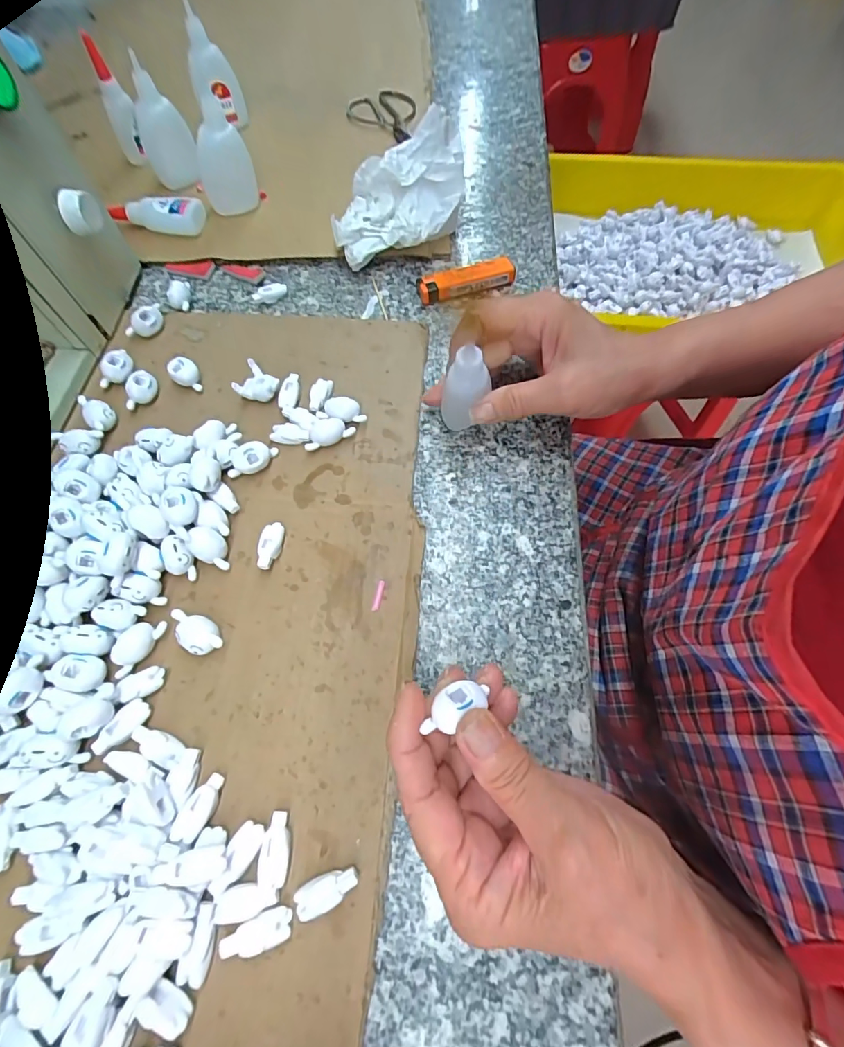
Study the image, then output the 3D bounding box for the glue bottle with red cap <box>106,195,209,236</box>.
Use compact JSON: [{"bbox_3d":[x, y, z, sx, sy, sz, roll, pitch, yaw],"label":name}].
[{"bbox_3d":[-0.234,-0.270,0.399,0.079,0.024,0.025,-1,66,5],"label":"glue bottle with red cap"}]

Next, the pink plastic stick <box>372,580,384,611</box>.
[{"bbox_3d":[-0.025,0.042,0.265,0.004,0.004,0.019,9,67,9],"label":"pink plastic stick"}]

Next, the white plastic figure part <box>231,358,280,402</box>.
[{"bbox_3d":[-0.118,-0.097,0.322,0.027,0.016,0.024,35,74,18],"label":"white plastic figure part"}]

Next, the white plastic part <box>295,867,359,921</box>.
[{"bbox_3d":[-0.042,0.164,0.203,0.029,0.008,0.013,-26,66,-6],"label":"white plastic part"}]

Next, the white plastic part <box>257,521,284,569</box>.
[{"bbox_3d":[-0.091,0.014,0.275,0.012,0.011,0.029,-3,66,4],"label":"white plastic part"}]

